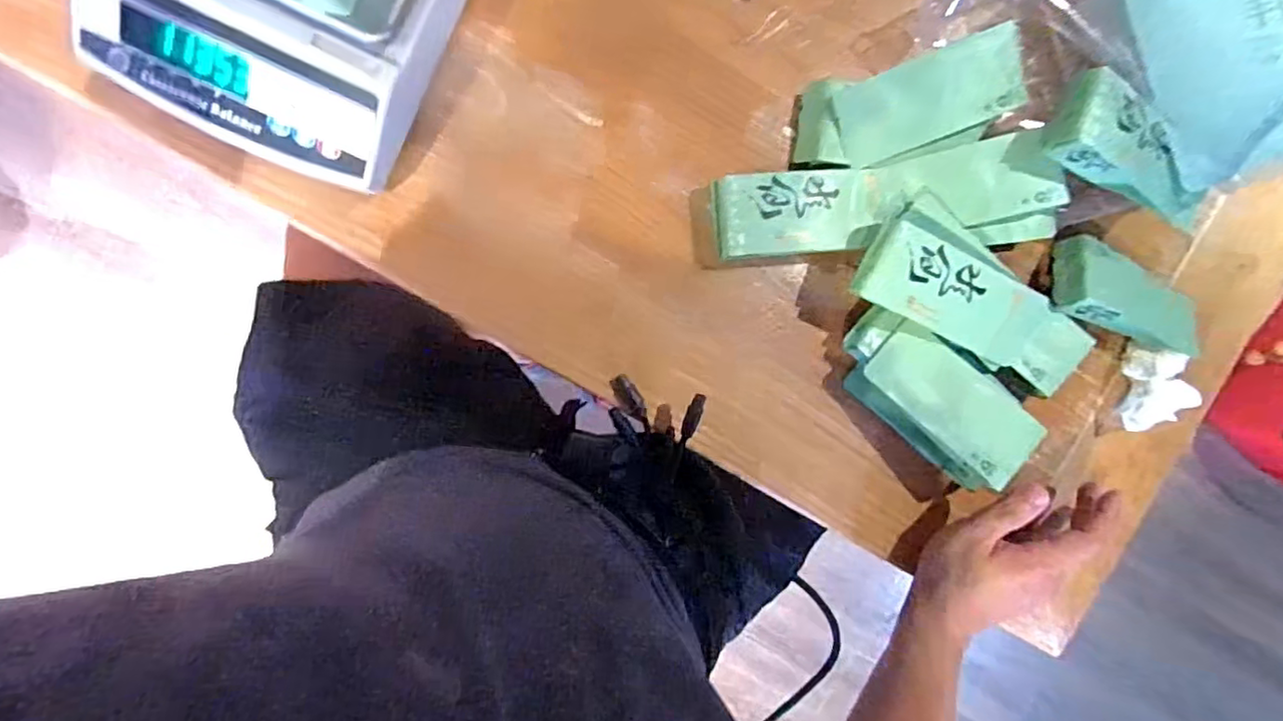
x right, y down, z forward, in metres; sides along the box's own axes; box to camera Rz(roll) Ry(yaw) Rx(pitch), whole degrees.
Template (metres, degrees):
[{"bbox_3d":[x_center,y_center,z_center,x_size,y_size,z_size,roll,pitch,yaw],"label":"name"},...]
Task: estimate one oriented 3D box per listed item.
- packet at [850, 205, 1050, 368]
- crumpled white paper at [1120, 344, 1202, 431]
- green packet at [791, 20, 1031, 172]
[{"bbox_3d":[0.225,-0.051,0.442,0.148,0.026,0.067,24,107,-15],"label":"packet"},{"bbox_3d":[0.418,0.023,0.493,0.057,0.027,0.065,1,94,-6],"label":"crumpled white paper"},{"bbox_3d":[0.189,-0.181,0.441,0.154,0.024,0.065,-15,104,4],"label":"green packet"}]

